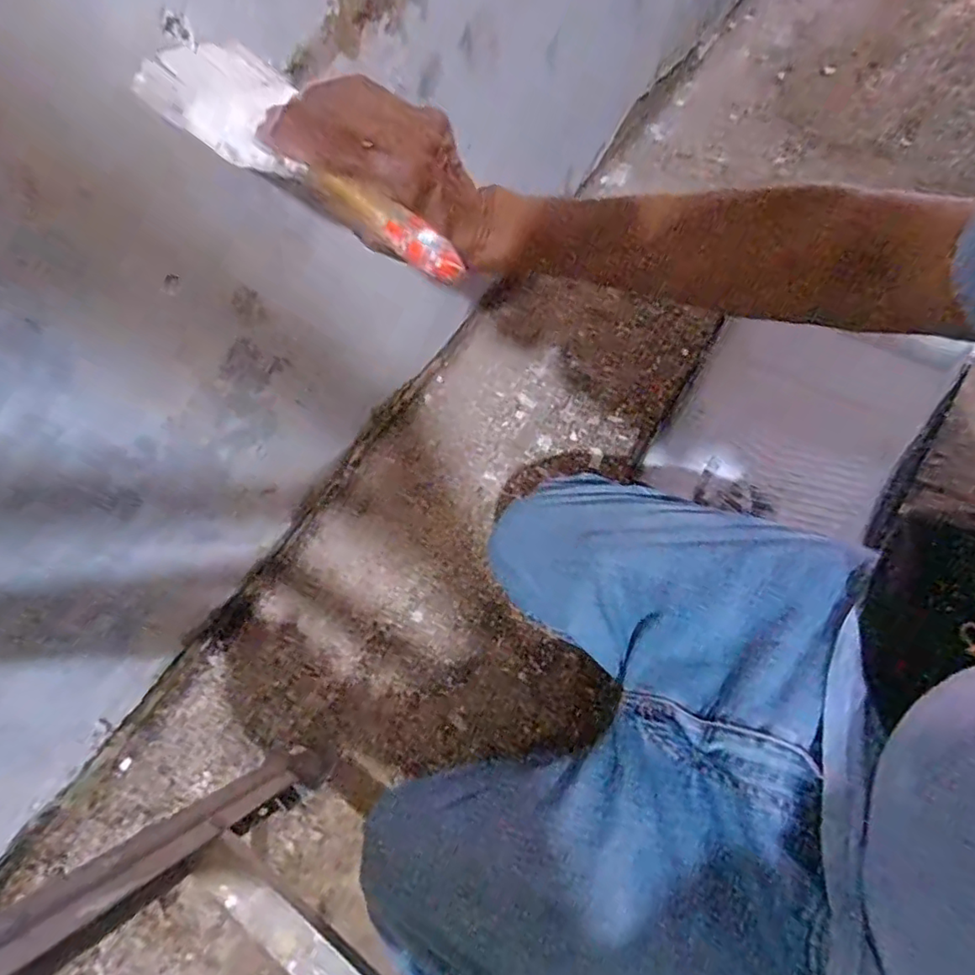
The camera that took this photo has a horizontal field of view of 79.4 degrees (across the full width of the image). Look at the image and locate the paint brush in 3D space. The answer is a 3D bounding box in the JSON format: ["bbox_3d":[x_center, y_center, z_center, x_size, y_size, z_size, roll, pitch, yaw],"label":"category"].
[{"bbox_3d":[-0.091,-0.177,0.310,0.202,0.023,0.070,38,75,7],"label":"paint brush"}]

